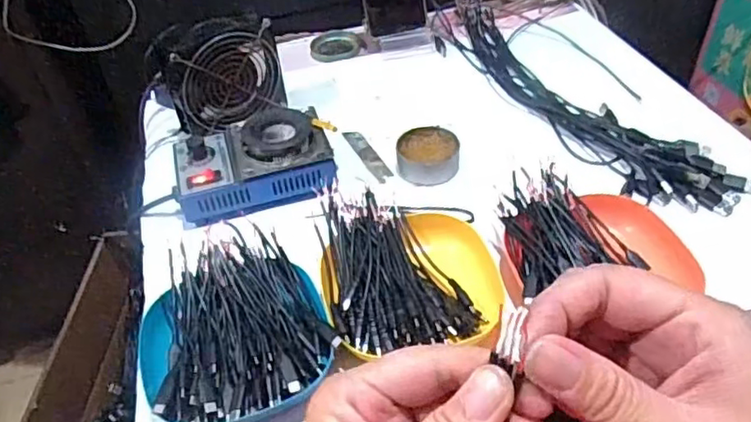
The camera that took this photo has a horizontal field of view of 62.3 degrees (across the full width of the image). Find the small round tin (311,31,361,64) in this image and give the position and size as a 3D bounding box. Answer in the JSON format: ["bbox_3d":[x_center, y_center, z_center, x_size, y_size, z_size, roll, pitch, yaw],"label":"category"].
[{"bbox_3d":[-0.053,-0.218,0.826,0.063,0.009,0.066,-3,45,3],"label":"small round tin"}]

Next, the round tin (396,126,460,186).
[{"bbox_3d":[0.054,-0.056,0.632,0.062,0.025,0.070,-4,45,2],"label":"round tin"}]

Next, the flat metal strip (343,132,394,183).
[{"bbox_3d":[-0.007,-0.058,0.655,0.019,0.004,0.091,-14,43,-21],"label":"flat metal strip"}]

